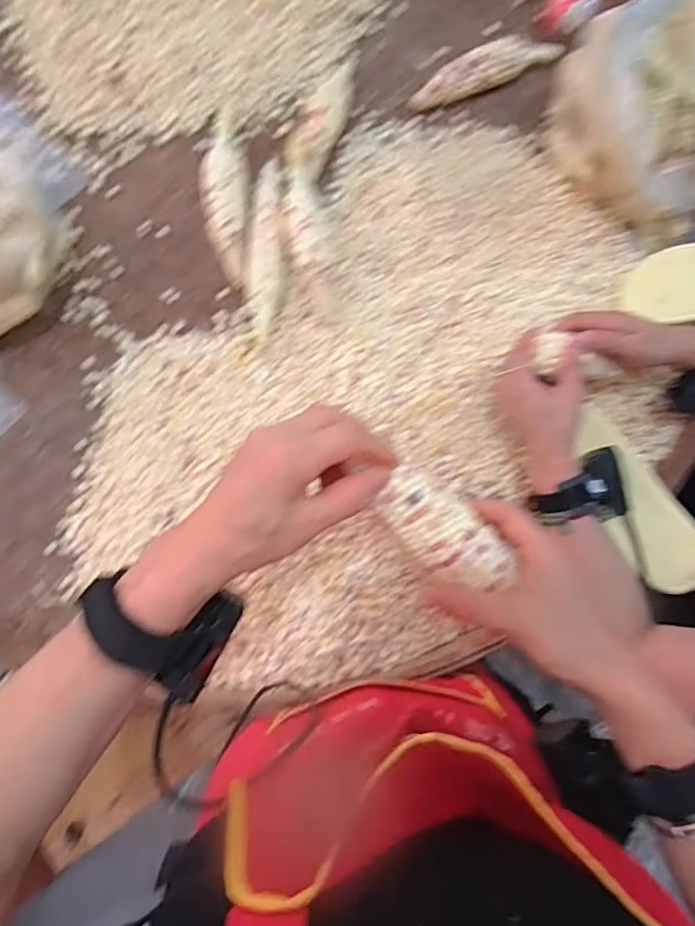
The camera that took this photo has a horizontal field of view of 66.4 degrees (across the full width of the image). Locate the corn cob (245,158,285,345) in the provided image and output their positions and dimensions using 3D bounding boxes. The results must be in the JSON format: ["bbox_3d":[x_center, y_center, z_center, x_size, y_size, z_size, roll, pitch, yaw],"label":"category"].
[{"bbox_3d":[-0.100,-0.266,0.658,0.046,0.036,0.227,3,79,-1],"label":"corn cob"}]

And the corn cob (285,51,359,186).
[{"bbox_3d":[-0.026,-0.462,0.696,0.050,0.040,0.236,22,81,4],"label":"corn cob"}]

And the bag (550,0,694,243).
[{"bbox_3d":[0.460,-0.475,0.651,0.396,0.160,0.236,-36,82,-6],"label":"bag"}]

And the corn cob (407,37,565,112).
[{"bbox_3d":[0.191,-0.538,0.724,0.215,0.037,0.045,-24,81,-5],"label":"corn cob"}]

